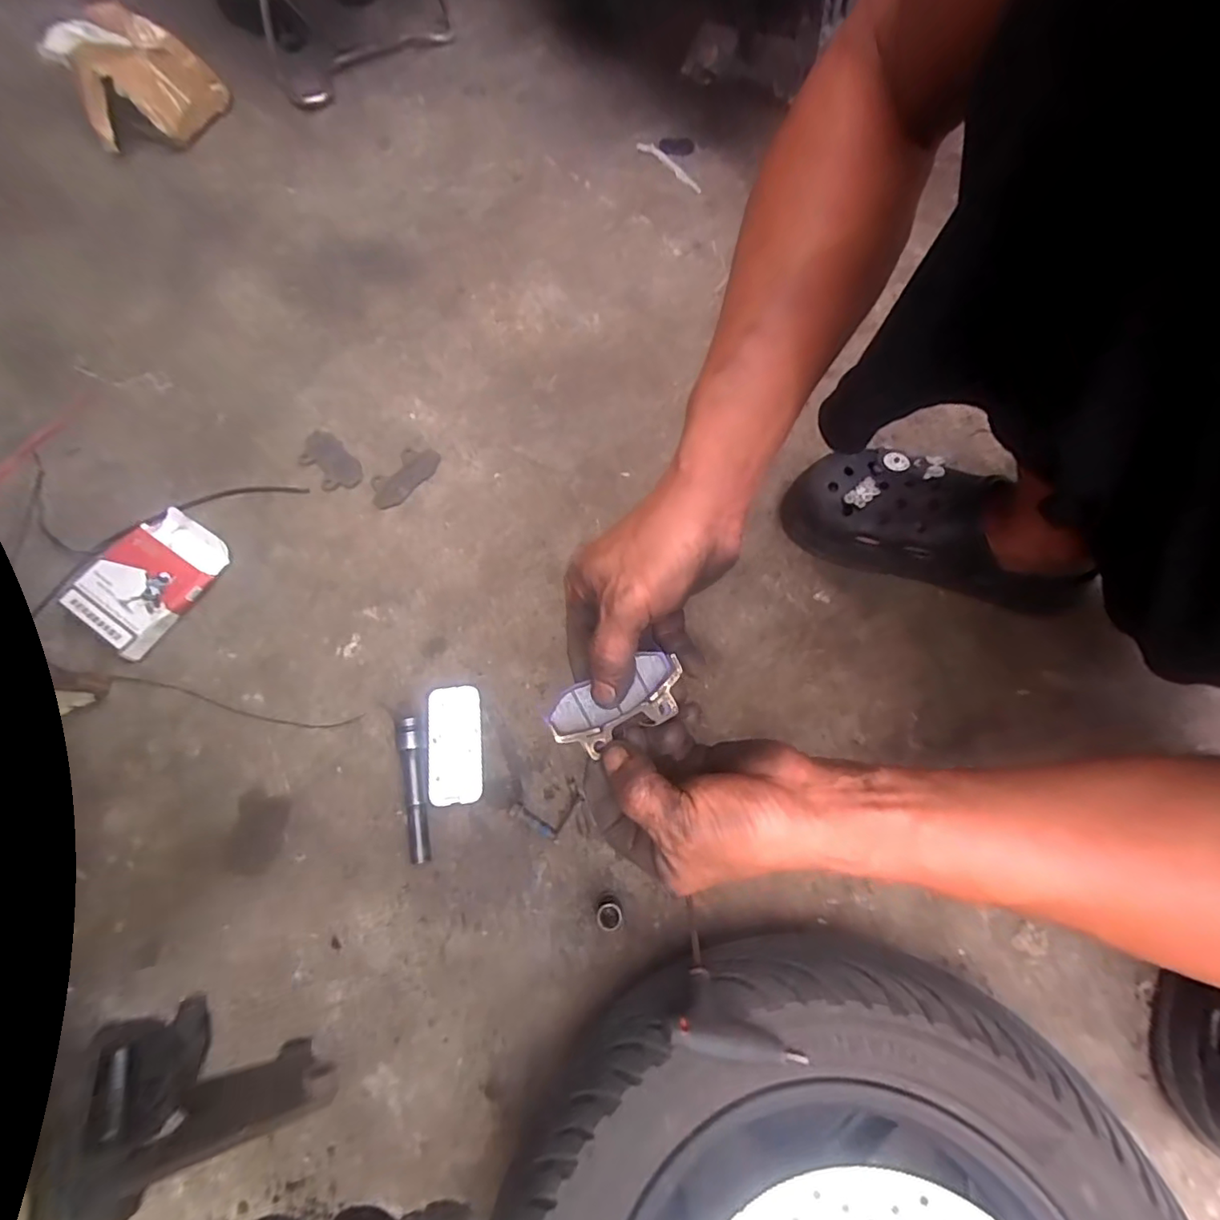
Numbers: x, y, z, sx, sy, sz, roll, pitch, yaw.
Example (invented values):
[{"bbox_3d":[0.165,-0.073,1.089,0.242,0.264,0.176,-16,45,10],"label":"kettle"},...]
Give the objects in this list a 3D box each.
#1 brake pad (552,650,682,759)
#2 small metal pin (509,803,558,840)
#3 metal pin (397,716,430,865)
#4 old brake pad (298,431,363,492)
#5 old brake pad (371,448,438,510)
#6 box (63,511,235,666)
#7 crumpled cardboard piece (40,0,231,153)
[{"bbox_3d":[0.004,0.051,0.304,0.073,0.018,0.036,-25,72,-1],"label":"brake pad"},{"bbox_3d":[-0.059,0.161,0.431,0.041,0.010,0.011,29,74,11],"label":"small metal pin"},{"bbox_3d":[-0.151,0.139,0.435,0.014,0.022,0.106,-10,71,-2],"label":"metal pin"},{"bbox_3d":[-0.269,-0.142,0.539,0.041,0.007,0.074,-42,75,-12],"label":"old brake pad"},{"bbox_3d":[-0.199,-0.129,0.539,0.039,0.005,0.075,38,76,14],"label":"old brake pad"},{"bbox_3d":[-0.409,-0.030,0.499,0.098,0.025,0.120,32,75,12],"label":"box"},{"bbox_3d":[-0.567,-0.645,0.672,0.156,0.083,0.181,-36,73,-10],"label":"crumpled cardboard piece"}]

